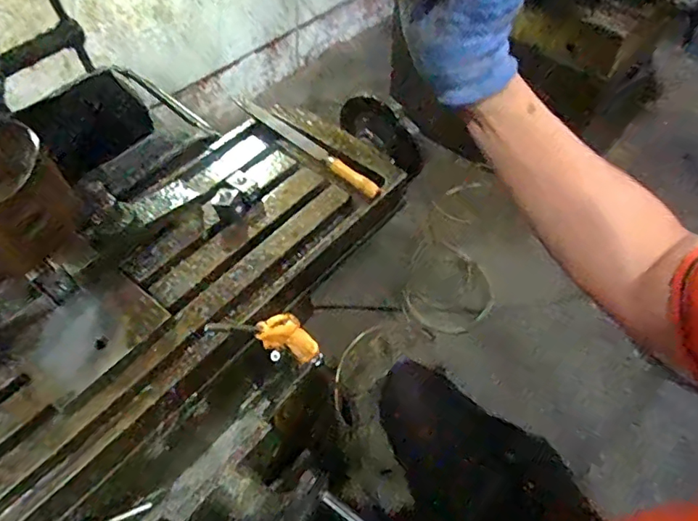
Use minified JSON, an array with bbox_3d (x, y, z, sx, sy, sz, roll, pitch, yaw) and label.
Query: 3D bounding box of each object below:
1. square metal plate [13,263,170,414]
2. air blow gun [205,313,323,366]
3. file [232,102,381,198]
[{"bbox_3d":[-0.258,0.074,0.523,0.089,0.016,0.132,35,63,16],"label":"square metal plate"},{"bbox_3d":[-0.072,0.089,0.589,0.053,0.233,0.022,-45,62,-2],"label":"air blow gun"},{"bbox_3d":[-0.058,-0.161,0.699,0.021,0.016,0.281,-37,61,-24],"label":"file"}]

